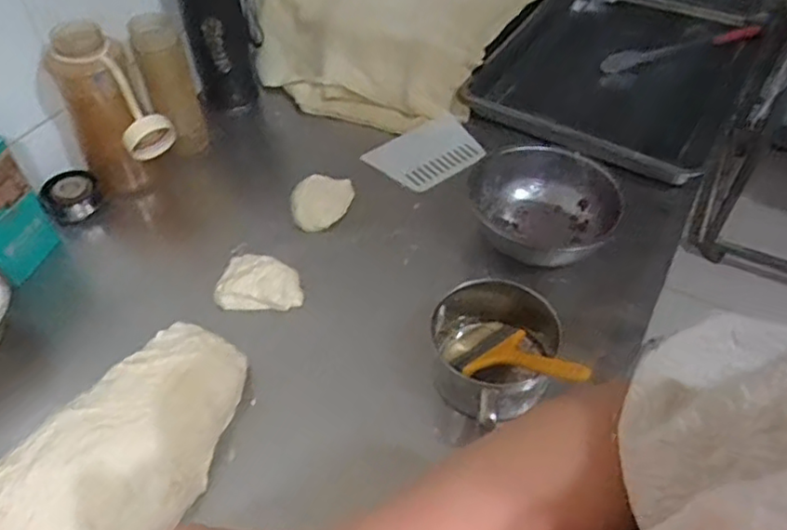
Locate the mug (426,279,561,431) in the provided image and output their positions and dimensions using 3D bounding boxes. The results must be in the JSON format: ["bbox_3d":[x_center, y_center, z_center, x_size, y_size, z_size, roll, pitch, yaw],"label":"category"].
[{"bbox_3d":[0.103,0.096,0.682,0.124,0.091,0.173,20,53,18],"label":"mug"}]

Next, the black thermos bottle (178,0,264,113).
[{"bbox_3d":[-0.259,-0.330,0.910,0.088,0.253,0.087,19,52,17],"label":"black thermos bottle"}]

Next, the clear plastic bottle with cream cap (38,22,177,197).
[{"bbox_3d":[-0.346,-0.182,0.802,0.107,0.217,0.093,-27,54,-20],"label":"clear plastic bottle with cream cap"}]

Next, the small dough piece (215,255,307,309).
[{"bbox_3d":[-0.158,0.021,0.758,0.099,0.028,0.066,5,49,6],"label":"small dough piece"}]

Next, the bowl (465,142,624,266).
[{"bbox_3d":[0.187,-0.077,0.822,0.190,0.070,0.166,24,54,21],"label":"bowl"}]

